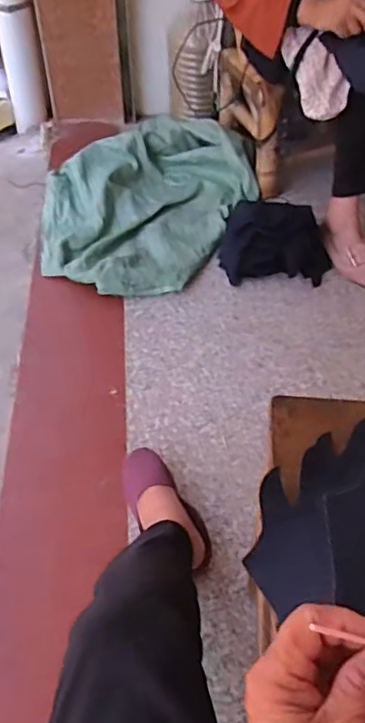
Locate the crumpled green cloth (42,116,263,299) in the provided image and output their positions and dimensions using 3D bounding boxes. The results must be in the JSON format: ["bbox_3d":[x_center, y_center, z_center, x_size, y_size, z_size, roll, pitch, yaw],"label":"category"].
[{"bbox_3d":[-0.095,-0.431,1.496,0.486,0.088,0.670,24,52,20],"label":"crumpled green cloth"}]

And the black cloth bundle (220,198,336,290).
[{"bbox_3d":[0.219,-0.299,1.401,0.257,0.126,0.213,0,48,1],"label":"black cloth bundle"}]

